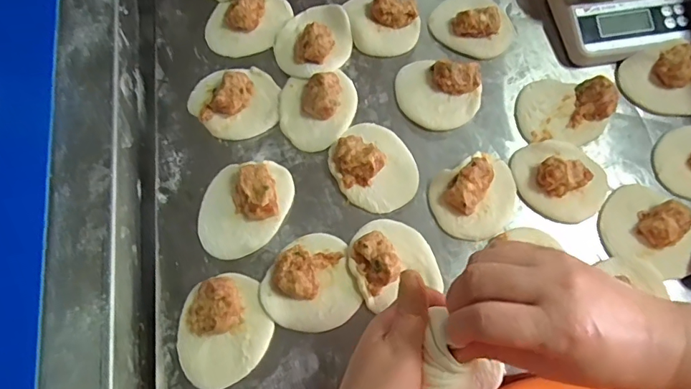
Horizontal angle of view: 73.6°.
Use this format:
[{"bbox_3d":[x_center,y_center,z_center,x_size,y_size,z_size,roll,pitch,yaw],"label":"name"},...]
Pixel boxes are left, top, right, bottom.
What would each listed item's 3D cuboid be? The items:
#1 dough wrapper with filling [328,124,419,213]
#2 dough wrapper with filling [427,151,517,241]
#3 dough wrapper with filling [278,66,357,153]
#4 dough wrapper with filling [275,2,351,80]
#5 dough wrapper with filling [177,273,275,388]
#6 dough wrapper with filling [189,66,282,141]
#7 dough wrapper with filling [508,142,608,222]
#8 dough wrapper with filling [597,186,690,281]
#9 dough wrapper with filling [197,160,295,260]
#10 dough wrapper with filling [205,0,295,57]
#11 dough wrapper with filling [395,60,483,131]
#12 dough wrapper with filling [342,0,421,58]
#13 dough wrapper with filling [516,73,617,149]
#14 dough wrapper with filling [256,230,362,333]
[{"bbox_3d":[0.030,-0.031,0.466,0.080,0.029,0.093,-29,74,-11],"label":"dough wrapper with filling"},{"bbox_3d":[0.133,0.000,0.457,0.090,0.028,0.075,-27,74,-11],"label":"dough wrapper with filling"},{"bbox_3d":[-0.028,-0.093,0.484,0.080,0.030,0.089,-1,71,-2],"label":"dough wrapper with filling"},{"bbox_3d":[-0.036,-0.176,0.507,0.085,0.025,0.094,-7,71,-4],"label":"dough wrapper with filling"},{"bbox_3d":[-0.110,0.119,0.406,0.082,0.028,0.088,-21,73,-9],"label":"dough wrapper with filling"},{"bbox_3d":[-0.115,-0.099,0.481,0.090,0.029,0.078,-21,73,-9],"label":"dough wrapper with filling"},{"bbox_3d":[0.220,-0.020,0.464,0.095,0.025,0.082,41,74,11],"label":"dough wrapper with filling"},{"bbox_3d":[0.304,0.032,0.454,0.090,0.031,0.080,27,72,7],"label":"dough wrapper with filling"},{"bbox_3d":[-0.101,0.009,0.447,0.078,0.026,0.102,24,72,6],"label":"dough wrapper with filling"},{"bbox_3d":[-0.108,-0.199,0.515,0.099,0.027,0.071,-22,73,-9],"label":"dough wrapper with filling"},{"bbox_3d":[0.100,-0.111,0.494,0.091,0.026,0.075,17,71,4],"label":"dough wrapper with filling"},{"bbox_3d":[0.042,-0.195,0.521,0.086,0.029,0.068,12,71,2],"label":"dough wrapper with filling"},{"bbox_3d":[0.236,-0.096,0.492,0.096,0.031,0.075,4,71,0],"label":"dough wrapper with filling"},{"bbox_3d":[-0.034,0.080,0.423,0.085,0.022,0.086,-14,72,-7],"label":"dough wrapper with filling"}]

